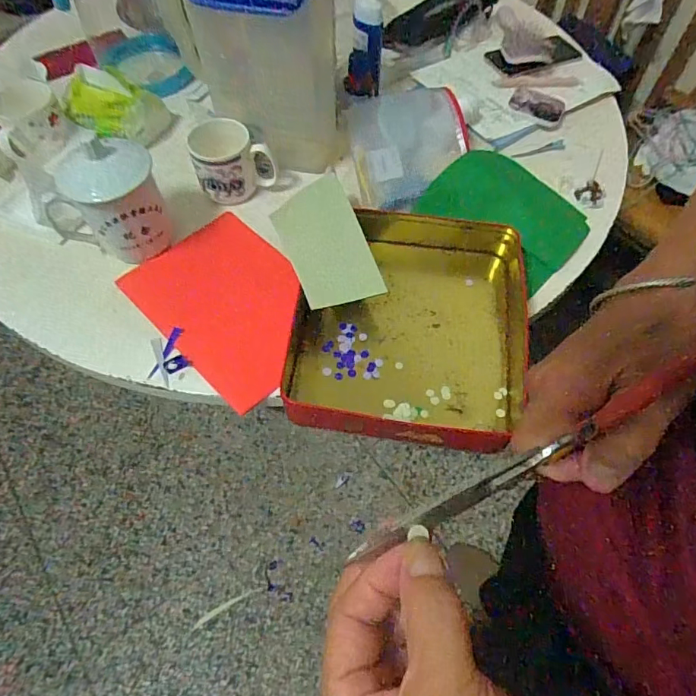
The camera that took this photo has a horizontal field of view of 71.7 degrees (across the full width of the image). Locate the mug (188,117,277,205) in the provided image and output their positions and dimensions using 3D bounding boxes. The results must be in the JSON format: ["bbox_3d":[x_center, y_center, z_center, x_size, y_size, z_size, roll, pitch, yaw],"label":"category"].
[{"bbox_3d":[-0.157,-0.255,0.652,0.102,0.075,0.081,-17,60,-10],"label":"mug"}]

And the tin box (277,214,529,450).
[{"bbox_3d":[0.074,-0.029,0.553,0.265,0.066,0.281,8,59,5],"label":"tin box"}]

